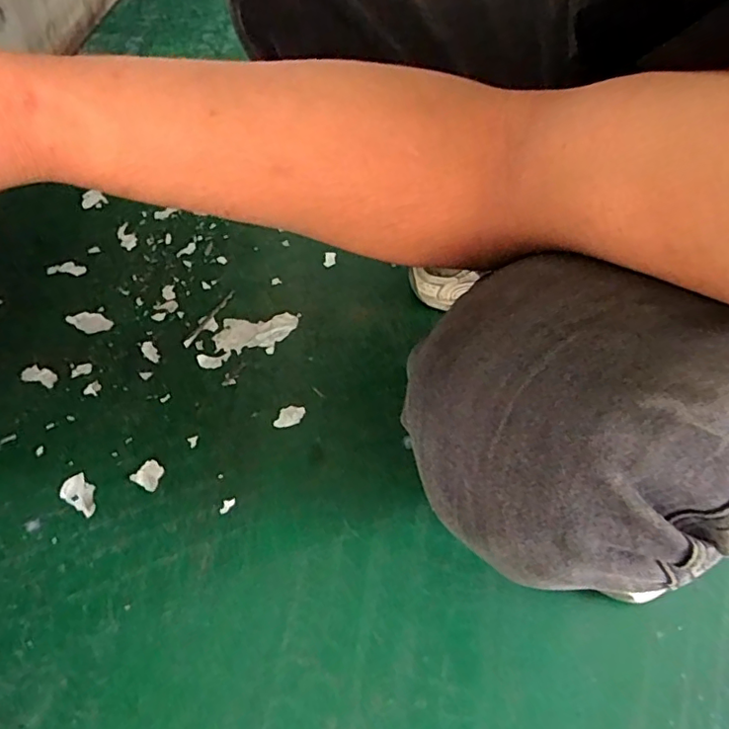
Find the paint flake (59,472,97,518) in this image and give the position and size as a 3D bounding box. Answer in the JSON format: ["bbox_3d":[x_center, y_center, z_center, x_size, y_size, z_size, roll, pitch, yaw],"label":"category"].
[{"bbox_3d":[-0.305,0.141,0.601,0.051,0.004,0.030,37,65,18],"label":"paint flake"}]

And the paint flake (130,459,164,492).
[{"bbox_3d":[-0.237,0.120,0.613,0.031,0.004,0.029,27,62,13],"label":"paint flake"}]

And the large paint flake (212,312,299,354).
[{"bbox_3d":[-0.137,-0.041,0.709,0.103,0.004,0.047,-5,64,-3],"label":"large paint flake"}]

